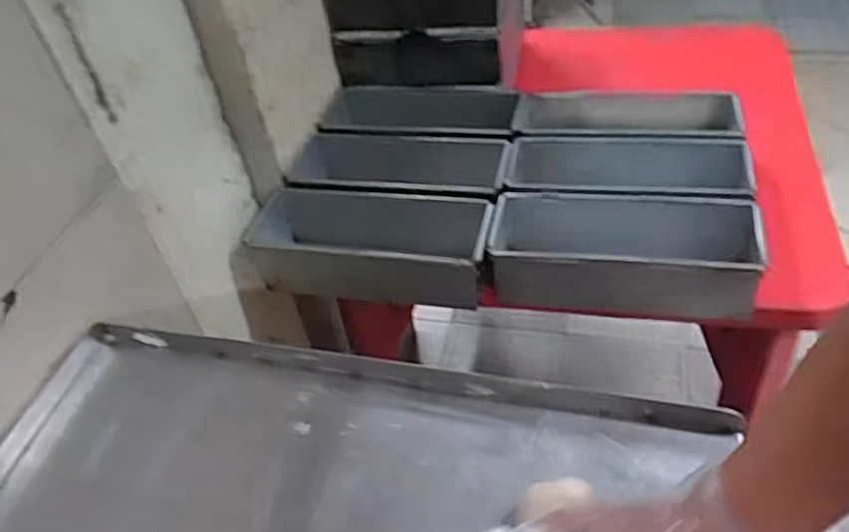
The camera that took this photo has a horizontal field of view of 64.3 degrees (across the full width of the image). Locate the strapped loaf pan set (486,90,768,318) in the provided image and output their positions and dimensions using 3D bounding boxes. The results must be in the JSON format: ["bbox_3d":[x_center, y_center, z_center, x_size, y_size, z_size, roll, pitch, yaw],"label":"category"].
[{"bbox_3d":[0.275,-0.115,0.939,0.318,0.097,0.405,5,46,12],"label":"strapped loaf pan set"}]

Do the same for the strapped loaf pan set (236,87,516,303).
[{"bbox_3d":[-0.040,-0.139,1.029,0.314,0.103,0.434,4,45,10],"label":"strapped loaf pan set"}]

